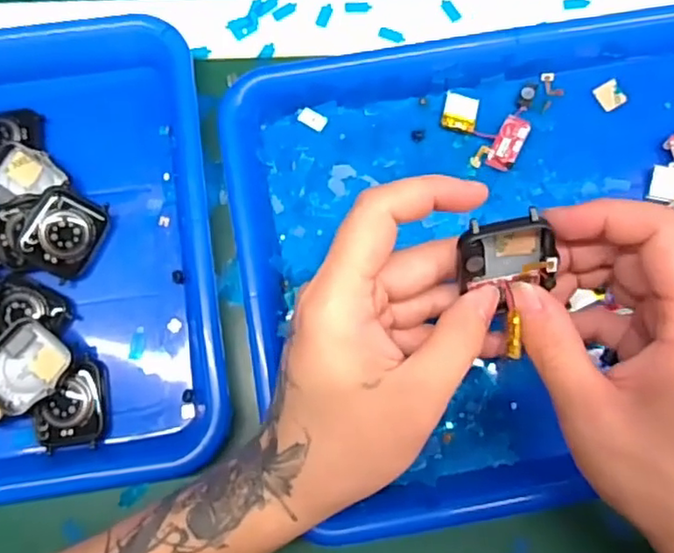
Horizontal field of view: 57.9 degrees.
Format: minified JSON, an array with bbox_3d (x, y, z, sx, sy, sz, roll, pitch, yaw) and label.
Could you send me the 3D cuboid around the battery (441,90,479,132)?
[{"bbox_3d":[0.071,-0.095,0.352,0.020,0.004,0.021,14,80,2],"label":"battery"}]

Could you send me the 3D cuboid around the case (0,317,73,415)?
[{"bbox_3d":[-0.160,0.047,0.313,0.038,0.013,0.043,35,81,5],"label":"case"}]

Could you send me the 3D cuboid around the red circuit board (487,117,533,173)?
[{"bbox_3d":[0.097,-0.075,0.345,0.015,0.004,0.030,27,99,20],"label":"red circuit board"}]

